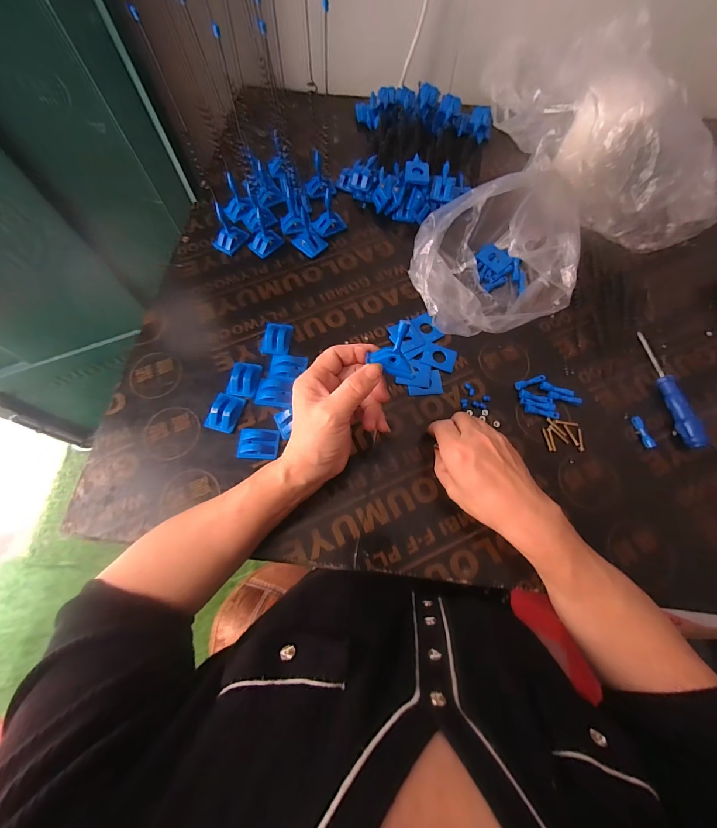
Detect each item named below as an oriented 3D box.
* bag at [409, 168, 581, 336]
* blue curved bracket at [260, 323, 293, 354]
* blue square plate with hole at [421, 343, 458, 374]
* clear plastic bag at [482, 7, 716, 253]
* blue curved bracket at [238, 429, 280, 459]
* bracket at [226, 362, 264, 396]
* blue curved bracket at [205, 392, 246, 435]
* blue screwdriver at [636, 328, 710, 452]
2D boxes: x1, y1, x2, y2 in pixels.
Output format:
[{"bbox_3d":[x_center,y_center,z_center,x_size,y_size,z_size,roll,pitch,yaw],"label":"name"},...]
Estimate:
[{"bbox_3d":[0.161,-0.191,0.420,0.217,0.100,0.168,-16,70,-6],"label":"bag"},{"bbox_3d":[-0.105,-0.098,0.434,0.037,0.016,0.046,7,69,3],"label":"blue curved bracket"},{"bbox_3d":[0.102,-0.072,0.425,0.041,0.004,0.033,19,71,7],"label":"blue square plate with hole"},{"bbox_3d":[0.338,-0.430,0.495,0.192,0.119,0.397,-17,70,-6],"label":"clear plastic bag"},{"bbox_3d":[-0.114,0.034,0.387,0.046,0.008,0.035,2,69,1],"label":"blue curved bracket"},{"bbox_3d":[-0.139,-0.044,0.412,0.034,0.012,0.044,6,69,3],"label":"bracket"},{"bbox_3d":[-0.156,-0.002,0.396,0.034,0.008,0.044,16,70,6],"label":"blue curved bracket"},{"bbox_3d":[0.368,-0.033,0.402,0.016,0.020,0.150,-5,69,-2],"label":"blue screwdriver"}]

